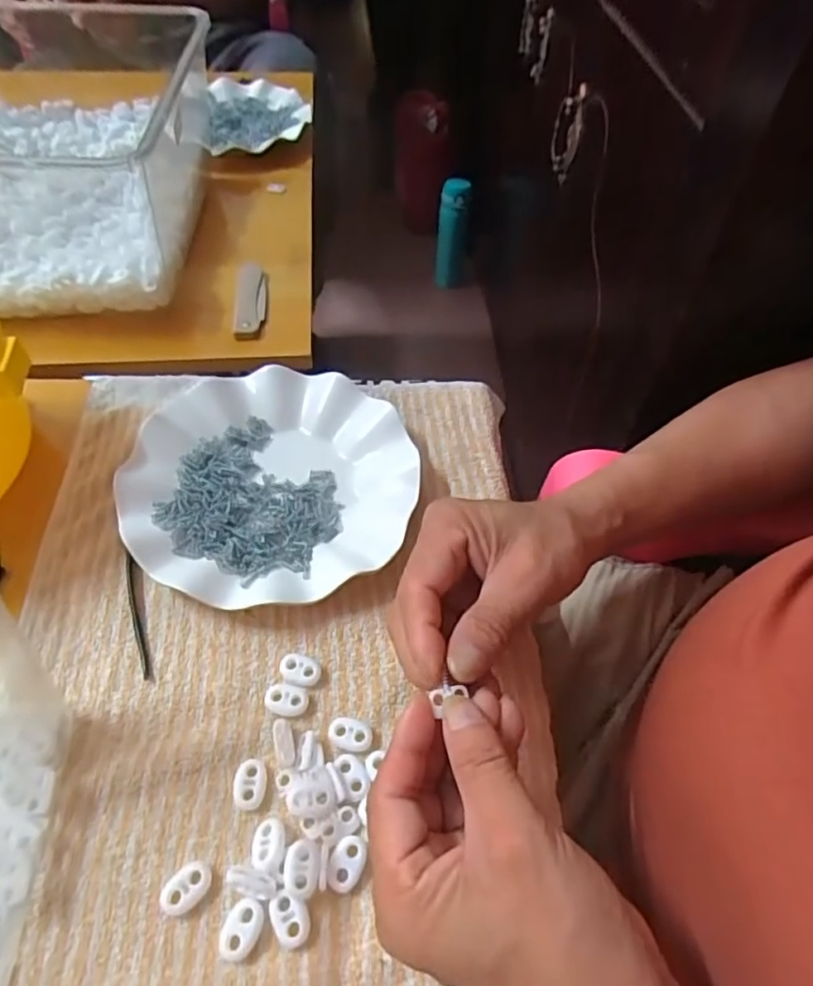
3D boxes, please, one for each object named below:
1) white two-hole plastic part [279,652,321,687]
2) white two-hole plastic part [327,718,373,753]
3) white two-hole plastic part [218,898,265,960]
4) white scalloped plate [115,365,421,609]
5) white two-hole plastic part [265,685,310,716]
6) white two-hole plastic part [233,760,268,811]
[{"bbox_3d":[-0.057,0.096,0.330,0.022,0.007,0.015,14,54,8],"label":"white two-hole plastic part"},{"bbox_3d":[-0.029,0.123,0.312,0.023,0.005,0.015,12,53,7],"label":"white two-hole plastic part"},{"bbox_3d":[-0.071,0.187,0.263,0.015,0.006,0.022,17,54,11],"label":"white two-hole plastic part"},{"bbox_3d":[-0.084,-0.008,0.400,0.183,0.027,0.180,1,53,-1],"label":"white scalloped plate"},{"bbox_3d":[-0.063,0.109,0.321,0.022,0.005,0.014,11,53,6],"label":"white two-hole plastic part"},{"bbox_3d":[-0.076,0.140,0.296,0.016,0.004,0.022,-3,53,-4],"label":"white two-hole plastic part"}]

